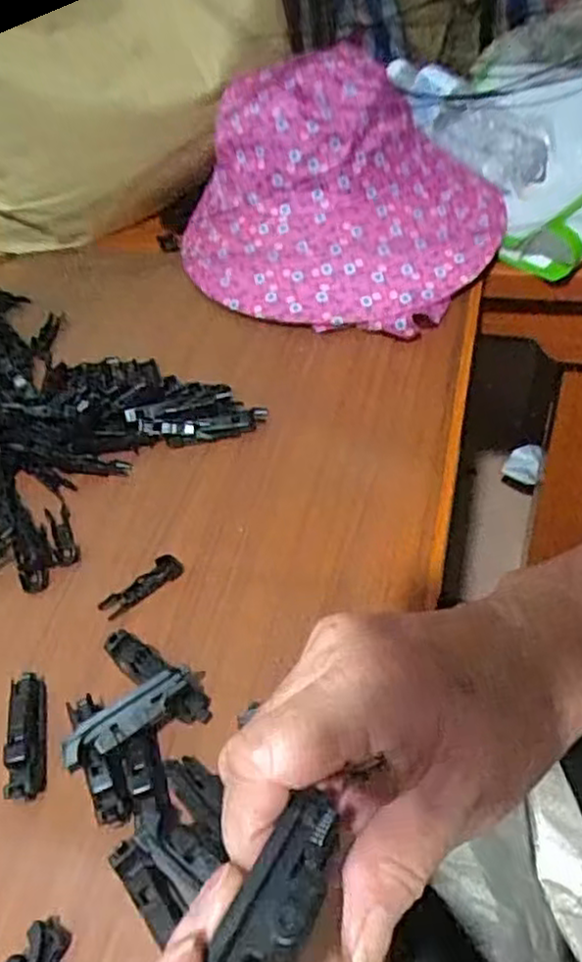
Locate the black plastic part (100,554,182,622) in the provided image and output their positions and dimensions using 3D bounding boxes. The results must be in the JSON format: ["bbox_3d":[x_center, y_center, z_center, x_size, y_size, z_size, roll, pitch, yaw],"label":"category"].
[{"bbox_3d":[-0.094,0.066,0.459,0.056,0.007,0.016,-34,52,-23],"label":"black plastic part"}]

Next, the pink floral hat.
[{"bbox_3d":[0.048,-0.272,0.653,0.255,0.159,0.243,-3,47,3],"label":"pink floral hat"}]

